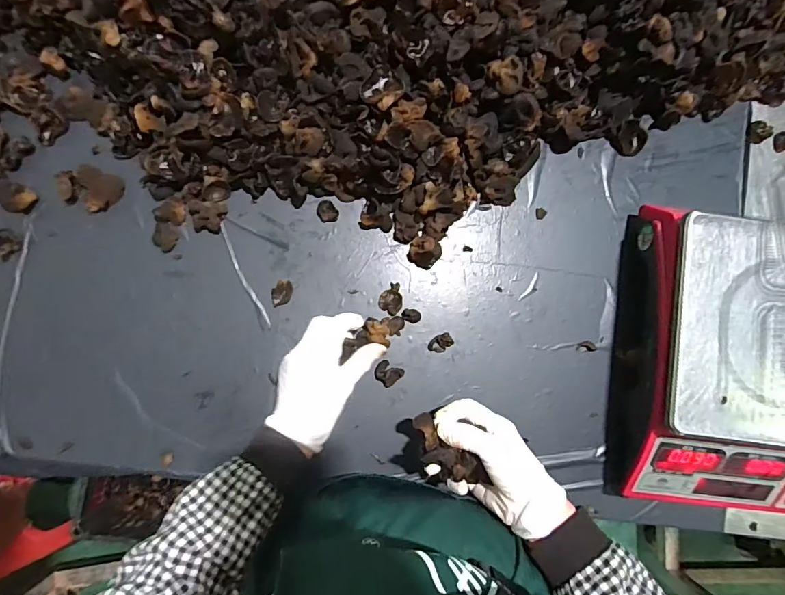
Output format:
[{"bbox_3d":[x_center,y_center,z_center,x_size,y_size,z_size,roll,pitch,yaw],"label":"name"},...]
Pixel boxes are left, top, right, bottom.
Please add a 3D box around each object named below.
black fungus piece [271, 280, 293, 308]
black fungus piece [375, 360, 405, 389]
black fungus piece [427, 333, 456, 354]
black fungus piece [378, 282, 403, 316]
[{"bbox_3d":[-0.128,-0.004,0.505,0.022,0.011,0.032,43,85,0],"label":"black fungus piece"},{"bbox_3d":[-0.005,0.088,0.508,0.029,0.007,0.027,41,85,0],"label":"black fungus piece"},{"bbox_3d":[0.057,0.054,0.515,0.029,0.009,0.020,-34,89,-5],"label":"black fungus piece"},{"bbox_3d":[0.000,0.001,0.512,0.027,0.008,0.036,31,85,-1],"label":"black fungus piece"}]

